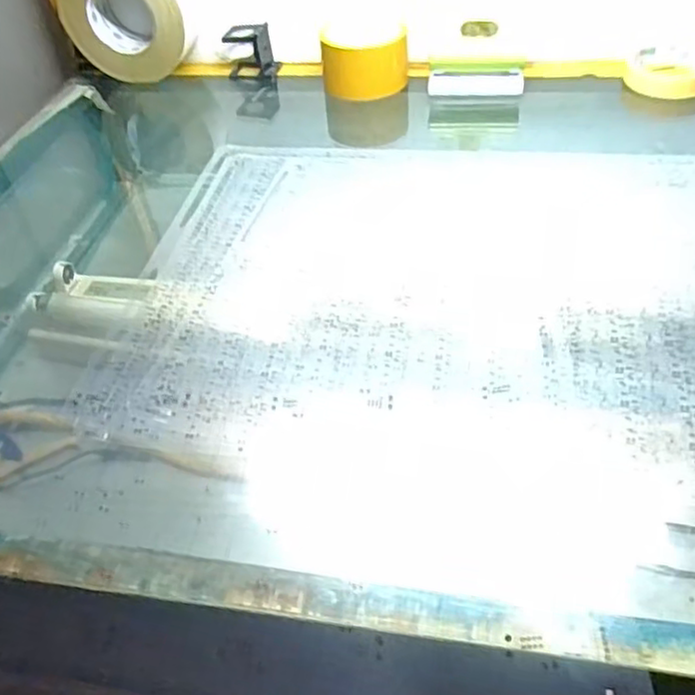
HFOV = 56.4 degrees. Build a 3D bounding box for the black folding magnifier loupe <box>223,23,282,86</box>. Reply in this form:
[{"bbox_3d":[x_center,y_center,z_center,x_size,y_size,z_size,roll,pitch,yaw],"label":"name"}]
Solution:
[{"bbox_3d":[-0.111,-0.340,0.754,0.061,0.060,0.043,-7,44,-2],"label":"black folding magnifier loupe"}]

